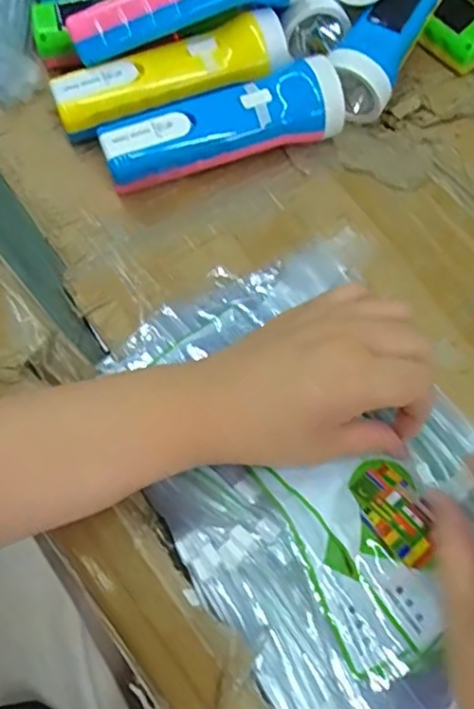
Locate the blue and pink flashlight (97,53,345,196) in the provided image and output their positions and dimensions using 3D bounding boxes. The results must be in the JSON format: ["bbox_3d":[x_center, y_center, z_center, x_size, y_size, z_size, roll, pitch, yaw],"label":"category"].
[{"bbox_3d":[-0.011,-0.151,0.428,0.162,0.047,0.049,-18,66,-11],"label":"blue and pink flashlight"}]

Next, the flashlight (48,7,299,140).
[{"bbox_3d":[-0.045,-0.187,0.439,0.157,0.048,0.047,-18,66,-11],"label":"flashlight"}]

